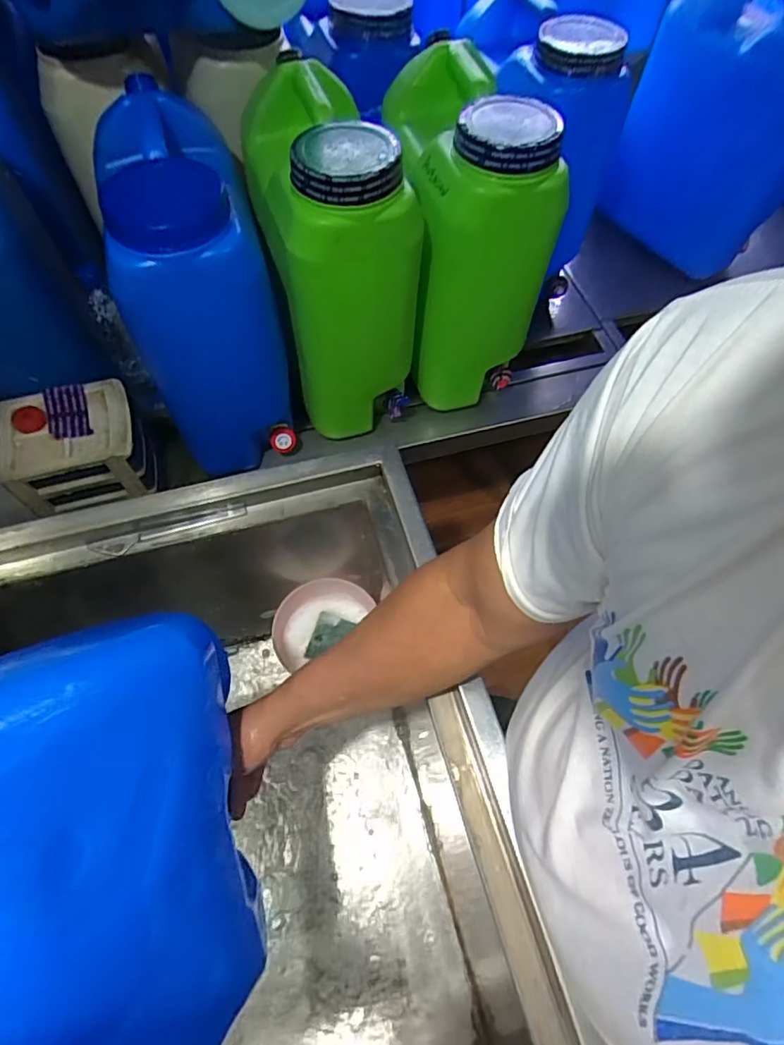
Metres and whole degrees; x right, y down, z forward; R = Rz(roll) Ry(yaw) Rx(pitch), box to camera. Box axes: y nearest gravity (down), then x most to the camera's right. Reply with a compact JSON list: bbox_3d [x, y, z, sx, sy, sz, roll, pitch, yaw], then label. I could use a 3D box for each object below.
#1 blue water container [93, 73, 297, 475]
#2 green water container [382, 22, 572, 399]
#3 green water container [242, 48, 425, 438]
[{"bbox_3d":[-0.262,-0.310,0.768,0.169,0.409,0.282,-16,64,-10],"label":"blue water container"},{"bbox_3d":[0.100,-0.429,0.827,0.183,0.394,0.288,-9,63,-7],"label":"green water container"},{"bbox_3d":[-0.084,-0.370,0.789,0.173,0.395,0.280,-15,64,-10],"label":"green water container"}]

